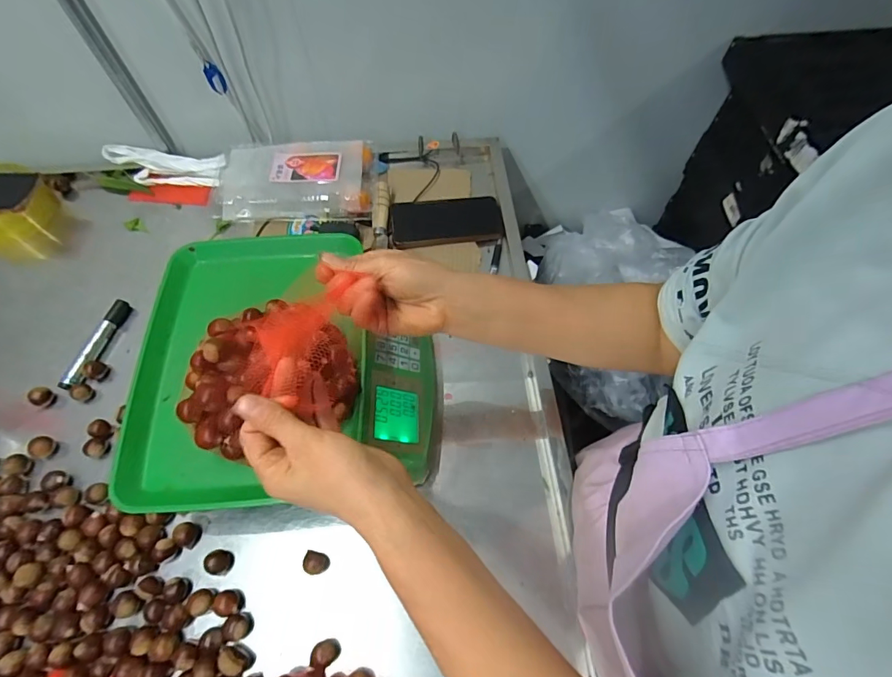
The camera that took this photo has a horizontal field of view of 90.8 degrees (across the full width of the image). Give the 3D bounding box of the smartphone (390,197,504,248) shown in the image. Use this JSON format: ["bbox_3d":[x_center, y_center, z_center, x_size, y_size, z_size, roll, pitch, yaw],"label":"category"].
[{"bbox_3d":[0.001,-0.180,0.662,0.164,0.016,0.080,-5,62,-4],"label":"smartphone"}]

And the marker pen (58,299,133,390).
[{"bbox_3d":[-0.449,0.007,0.569,0.021,0.021,0.128,14,62,7],"label":"marker pen"}]

